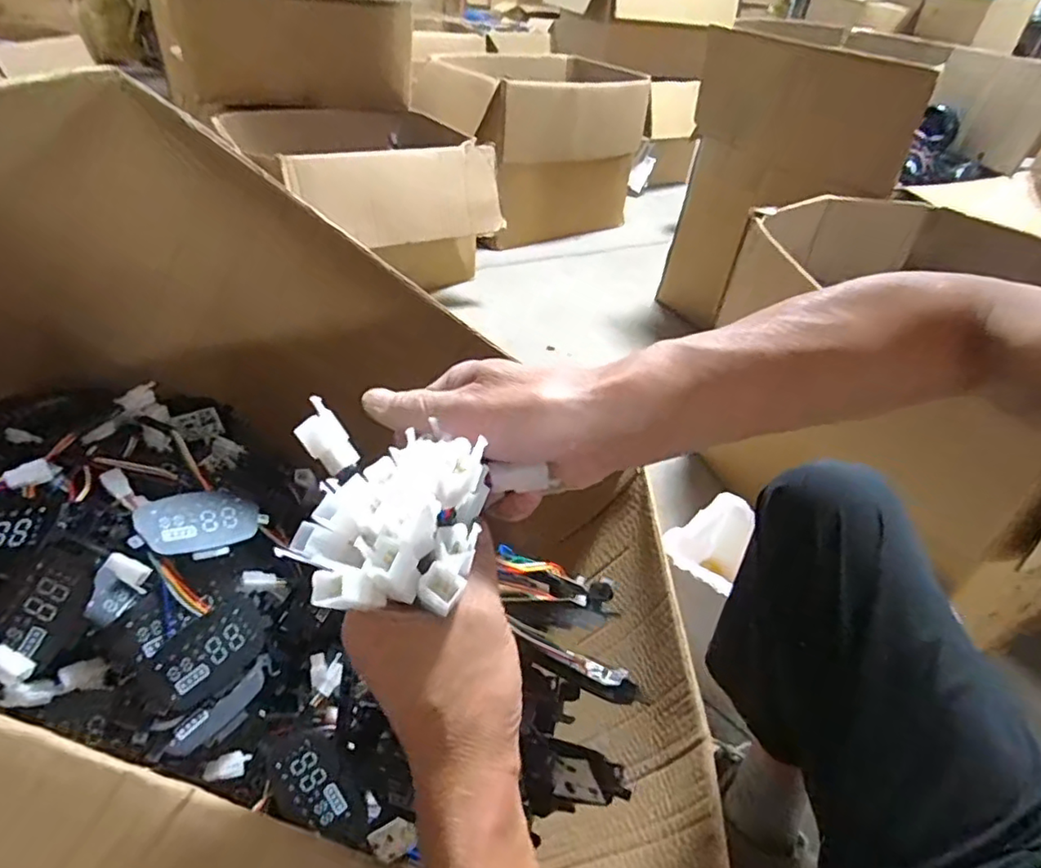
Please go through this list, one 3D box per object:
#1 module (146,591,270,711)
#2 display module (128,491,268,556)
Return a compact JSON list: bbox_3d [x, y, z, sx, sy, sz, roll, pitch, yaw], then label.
[{"bbox_3d":[-0.275,0.193,0.538,0.101,0.017,0.062,-42,101,-41],"label":"module"},{"bbox_3d":[-0.298,0.081,0.555,0.105,0.007,0.065,-9,54,-41],"label":"display module"}]

